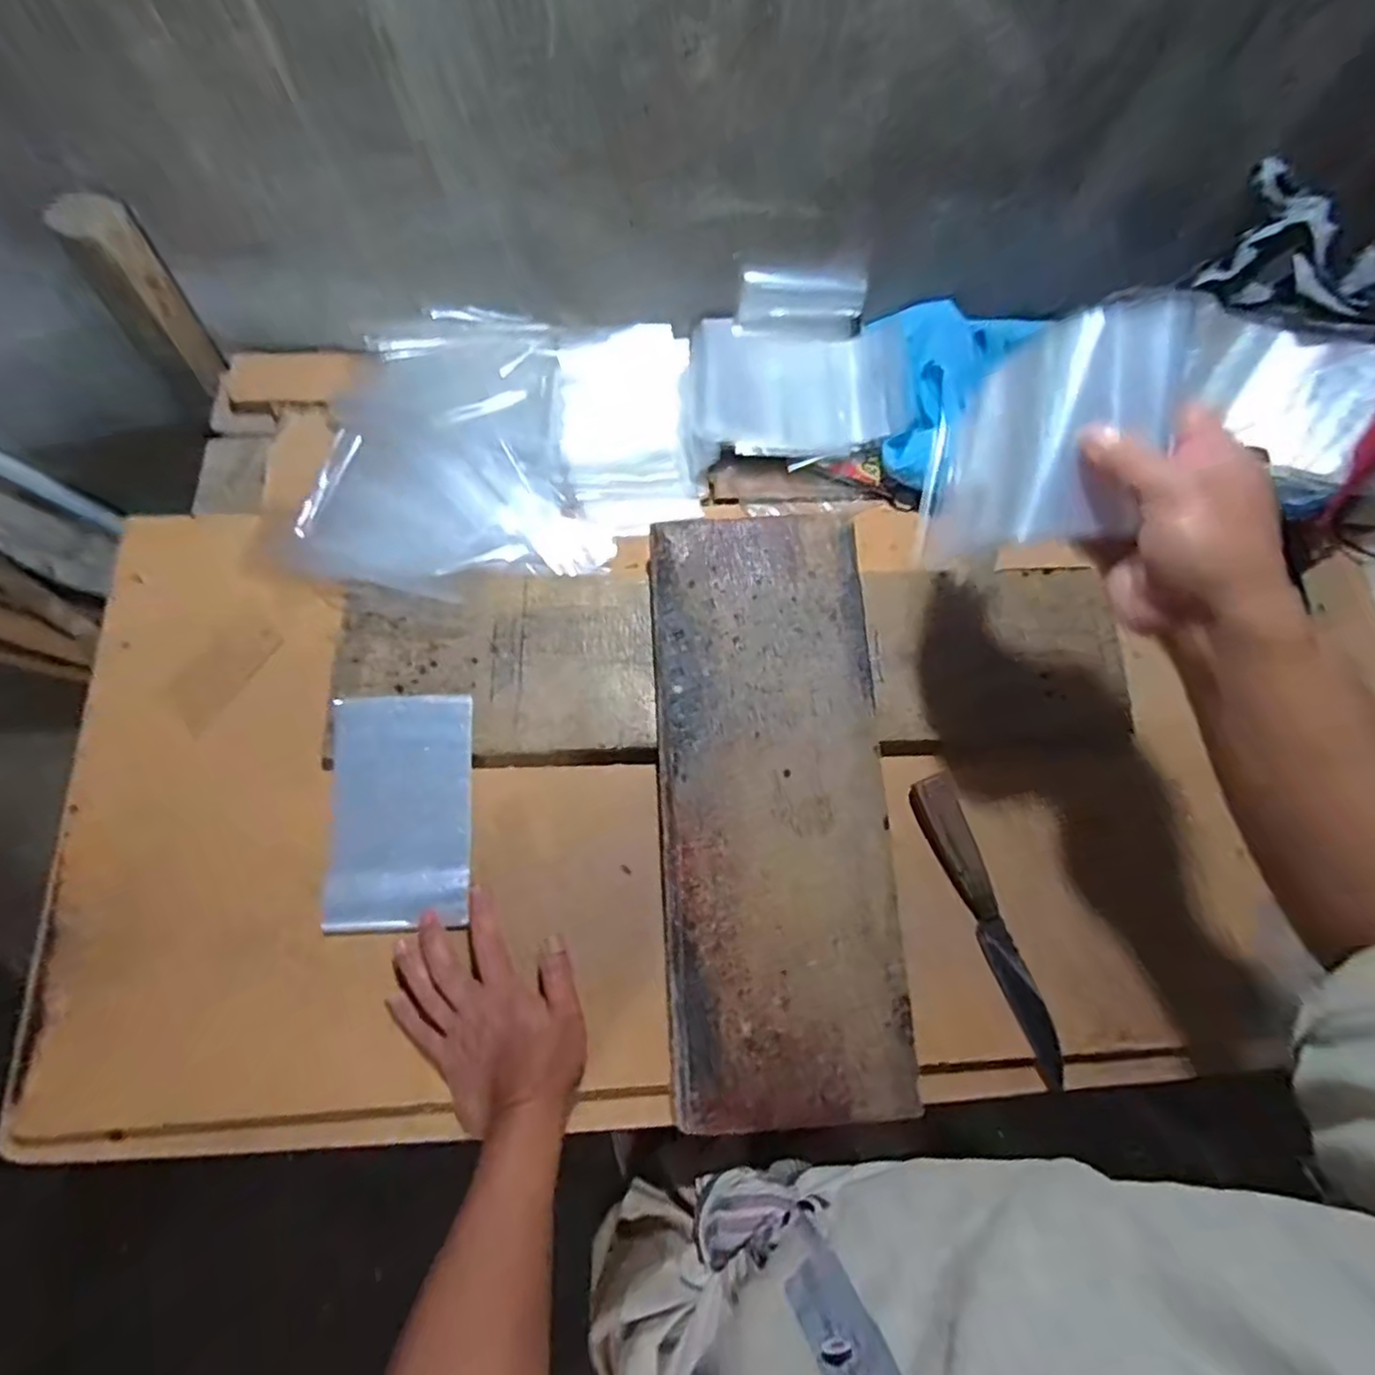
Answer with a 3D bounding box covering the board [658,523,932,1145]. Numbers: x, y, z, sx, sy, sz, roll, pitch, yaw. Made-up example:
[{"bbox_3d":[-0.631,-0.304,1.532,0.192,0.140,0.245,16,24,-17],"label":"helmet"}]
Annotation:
[{"bbox_3d":[0.070,0.086,0.555,0.178,0.036,0.473,-3,76,-2],"label":"board"}]

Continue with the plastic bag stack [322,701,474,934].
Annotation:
[{"bbox_3d":[-0.236,0.100,0.554,0.112,0.019,0.183,-2,76,-2],"label":"plastic bag stack"}]

